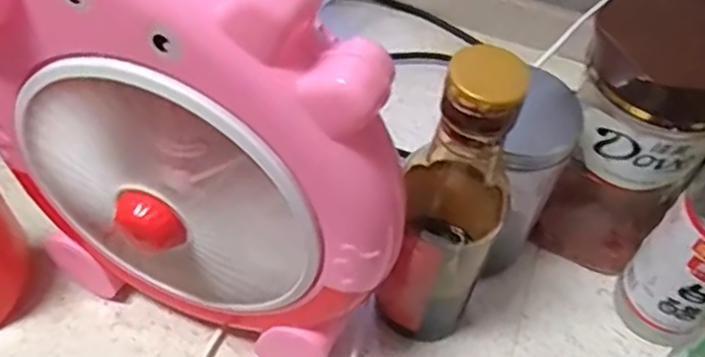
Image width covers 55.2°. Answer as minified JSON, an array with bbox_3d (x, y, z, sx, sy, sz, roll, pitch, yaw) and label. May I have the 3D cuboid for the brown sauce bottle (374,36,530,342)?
[{"bbox_3d":[0.060,0.028,0.409,0.054,0.244,0.060,27,55,15],"label":"brown sauce bottle"}]

